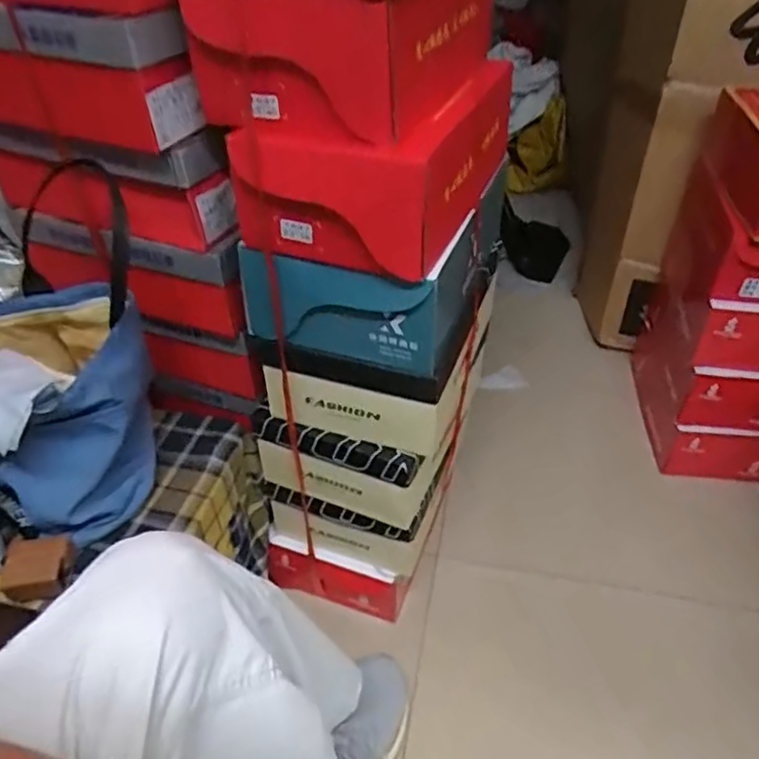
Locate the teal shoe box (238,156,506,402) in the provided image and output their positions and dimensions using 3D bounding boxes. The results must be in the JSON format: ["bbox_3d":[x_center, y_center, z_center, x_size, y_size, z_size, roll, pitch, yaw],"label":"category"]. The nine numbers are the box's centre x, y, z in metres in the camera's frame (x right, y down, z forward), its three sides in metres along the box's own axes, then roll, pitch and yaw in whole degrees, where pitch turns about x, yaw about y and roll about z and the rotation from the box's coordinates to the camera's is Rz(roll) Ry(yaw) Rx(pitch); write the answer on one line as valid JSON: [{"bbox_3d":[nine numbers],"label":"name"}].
[{"bbox_3d":[0.003,-0.134,0.751,0.229,0.151,0.273,15,43,17],"label":"teal shoe box"}]

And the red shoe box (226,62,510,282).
[{"bbox_3d":[0.003,-0.221,0.645,0.183,0.114,0.260,15,43,17],"label":"red shoe box"}]

